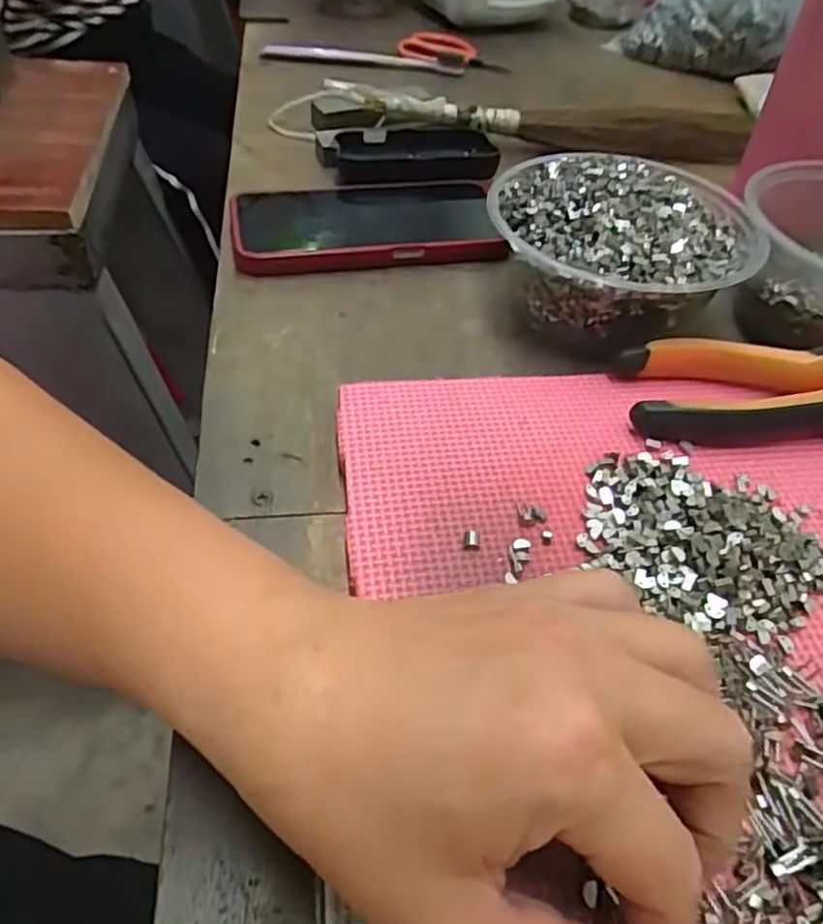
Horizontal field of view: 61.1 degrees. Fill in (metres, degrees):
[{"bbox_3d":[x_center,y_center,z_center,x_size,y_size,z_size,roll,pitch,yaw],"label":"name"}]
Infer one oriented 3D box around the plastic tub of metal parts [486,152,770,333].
[{"bbox_3d":[0.108,-0.109,0.357,0.136,0.055,0.106,1,47,-2],"label":"plastic tub of metal parts"}]

